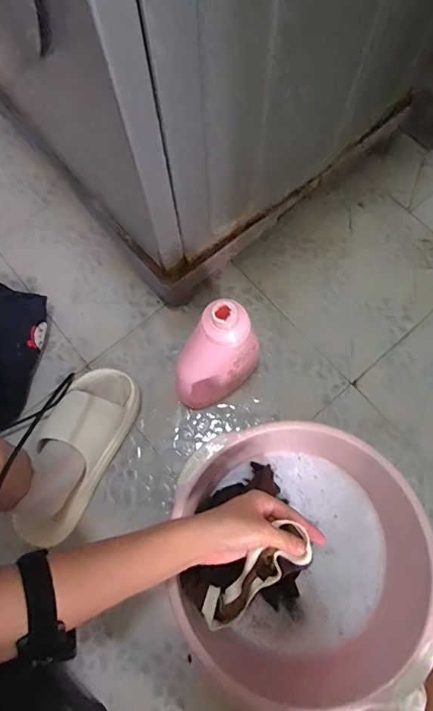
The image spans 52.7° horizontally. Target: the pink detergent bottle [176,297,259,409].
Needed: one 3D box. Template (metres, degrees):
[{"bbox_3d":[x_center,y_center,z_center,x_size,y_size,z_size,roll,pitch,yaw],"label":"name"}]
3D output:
[{"bbox_3d":[-0.003,0.014,0.600,0.065,0.217,0.117,40,79,12],"label":"pink detergent bottle"}]

